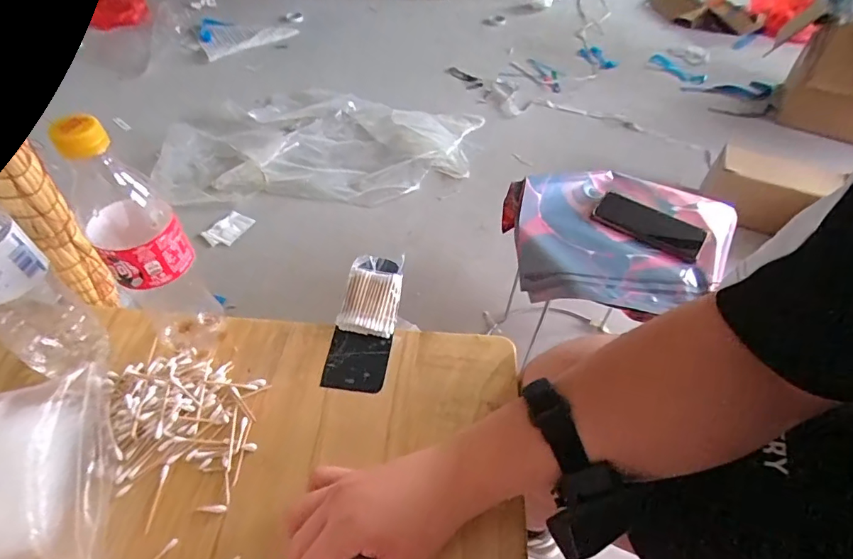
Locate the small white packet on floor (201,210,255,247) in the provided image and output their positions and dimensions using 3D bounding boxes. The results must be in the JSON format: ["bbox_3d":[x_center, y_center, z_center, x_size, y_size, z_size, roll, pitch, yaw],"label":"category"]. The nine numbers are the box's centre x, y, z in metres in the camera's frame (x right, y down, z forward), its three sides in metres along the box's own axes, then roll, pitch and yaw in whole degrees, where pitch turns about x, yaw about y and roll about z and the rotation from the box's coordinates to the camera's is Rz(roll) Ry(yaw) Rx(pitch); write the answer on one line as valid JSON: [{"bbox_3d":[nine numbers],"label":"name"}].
[{"bbox_3d":[-0.552,-0.142,1.304,0.084,0.009,0.129,40,67,14],"label":"small white packet on floor"}]

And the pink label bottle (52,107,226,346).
[{"bbox_3d":[-0.228,-0.019,0.388,0.064,0.236,0.062,-30,56,-24],"label":"pink label bottle"}]

